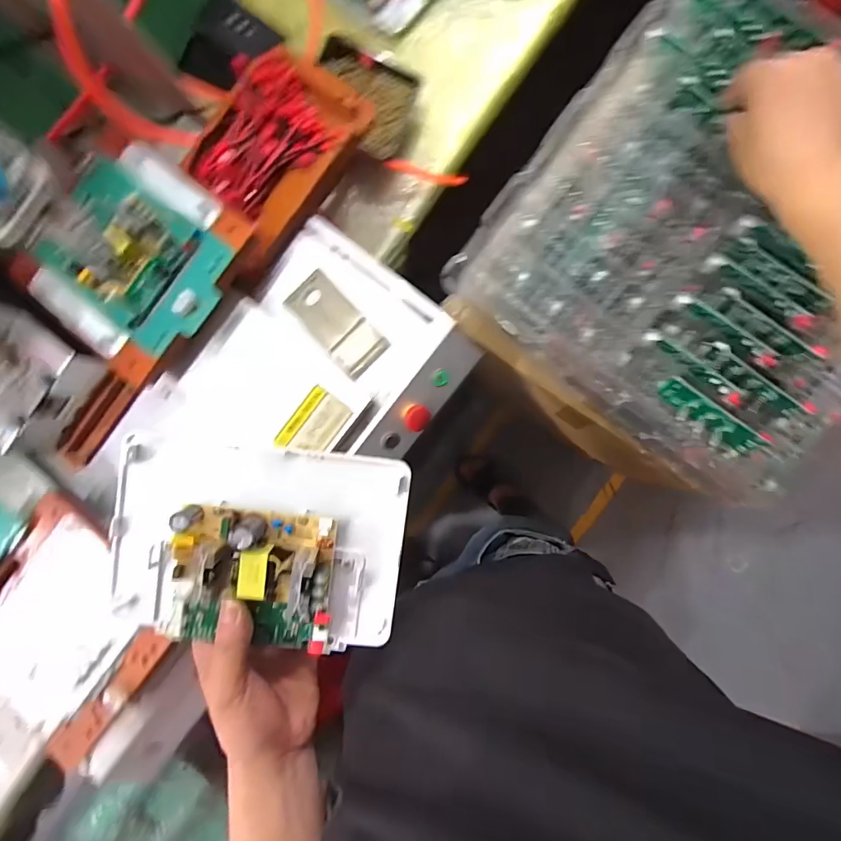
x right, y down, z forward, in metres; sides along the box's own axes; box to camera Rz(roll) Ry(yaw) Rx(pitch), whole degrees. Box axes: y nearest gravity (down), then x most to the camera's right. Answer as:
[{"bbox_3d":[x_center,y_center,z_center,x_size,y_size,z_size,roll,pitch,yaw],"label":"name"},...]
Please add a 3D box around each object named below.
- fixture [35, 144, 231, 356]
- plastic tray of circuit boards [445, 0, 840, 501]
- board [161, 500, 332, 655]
[{"bbox_3d":[-0.279,-0.157,0.448,0.171,0.041,0.183,39,94,7],"label":"fixture"},{"bbox_3d":[0.294,-0.174,0.461,0.387,0.076,0.388,40,94,7],"label":"plastic tray of circuit boards"},{"bbox_3d":[-0.108,0.101,0.290,0.103,0.035,0.086,9,100,-8],"label":"board"}]

